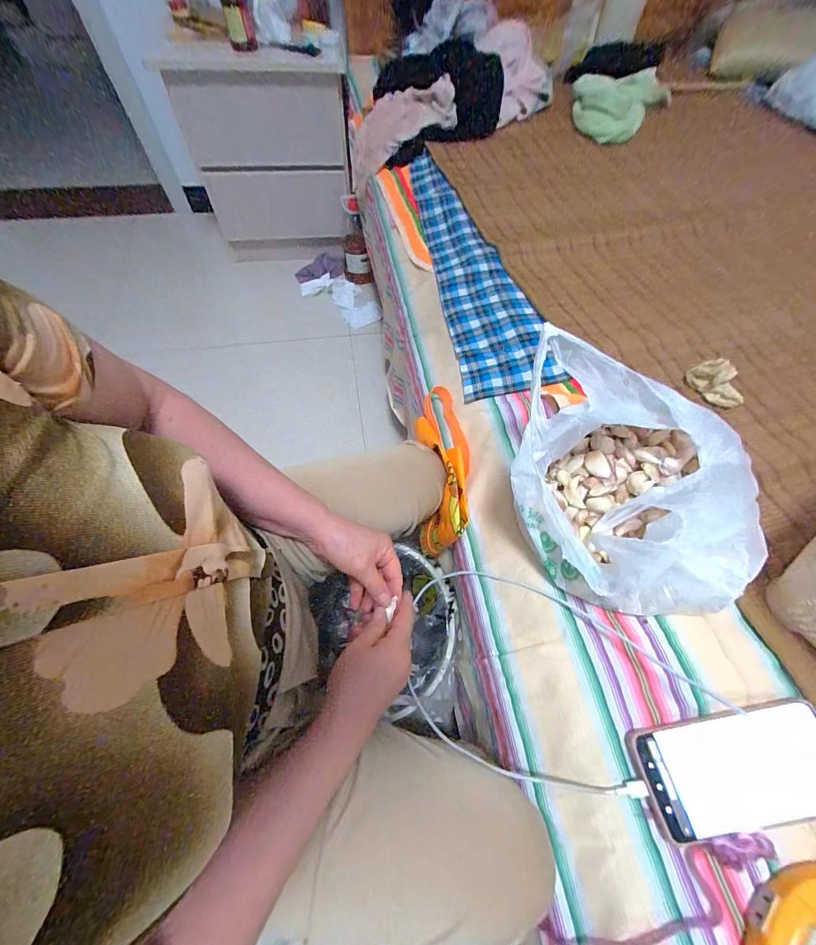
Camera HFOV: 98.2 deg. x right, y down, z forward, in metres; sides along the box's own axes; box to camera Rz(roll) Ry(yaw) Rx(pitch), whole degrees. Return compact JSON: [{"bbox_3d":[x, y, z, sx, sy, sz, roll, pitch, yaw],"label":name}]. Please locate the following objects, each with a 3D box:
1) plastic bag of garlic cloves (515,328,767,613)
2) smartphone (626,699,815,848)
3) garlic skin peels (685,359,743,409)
[{"bbox_3d":[0.210,0.019,0.347,0.227,0.167,0.196,9,63,2],"label":"plastic bag of garlic cloves"},{"bbox_3d":[0.280,0.250,0.298,0.161,0.007,0.076,-12,65,0],"label":"smartphone"},{"bbox_3d":[0.417,-0.119,0.472,0.039,0.031,0.071,-34,69,-18],"label":"garlic skin peels"}]

